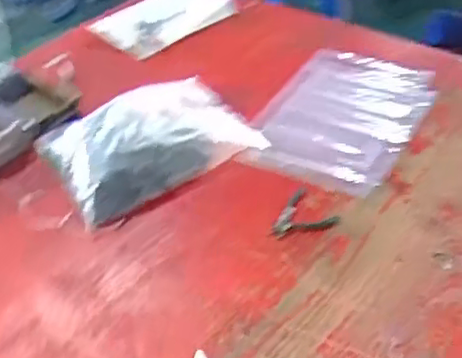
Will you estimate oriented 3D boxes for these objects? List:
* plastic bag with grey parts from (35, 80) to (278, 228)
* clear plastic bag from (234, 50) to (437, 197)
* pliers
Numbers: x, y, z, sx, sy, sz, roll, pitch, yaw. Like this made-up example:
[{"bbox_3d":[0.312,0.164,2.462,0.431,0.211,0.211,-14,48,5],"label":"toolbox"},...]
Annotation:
[{"bbox_3d":[-0.156,-0.083,1.250,0.381,0.071,0.263,-25,45,-20],"label":"plastic bag with grey parts"},{"bbox_3d":[0.229,-0.139,1.321,0.291,0.023,0.449,17,47,24],"label":"clear plastic bag"},{"bbox_3d":[0.130,0.064,1.097,0.094,0.014,0.118,18,47,24],"label":"pliers"}]

